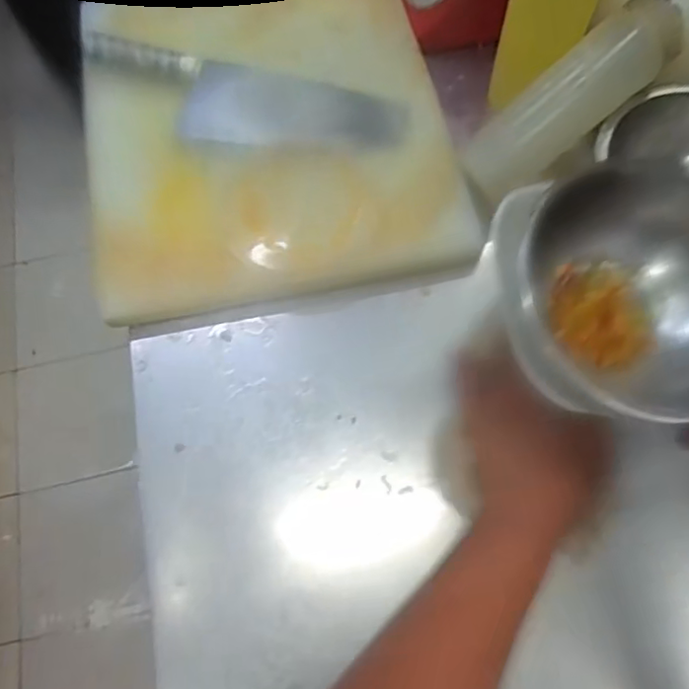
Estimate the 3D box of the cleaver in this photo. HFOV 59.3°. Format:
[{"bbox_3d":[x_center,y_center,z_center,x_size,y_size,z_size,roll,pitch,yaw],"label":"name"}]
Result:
[{"bbox_3d":[-0.092,-0.226,0.566,0.299,0.020,0.089,9,76,1],"label":"cleaver"}]

